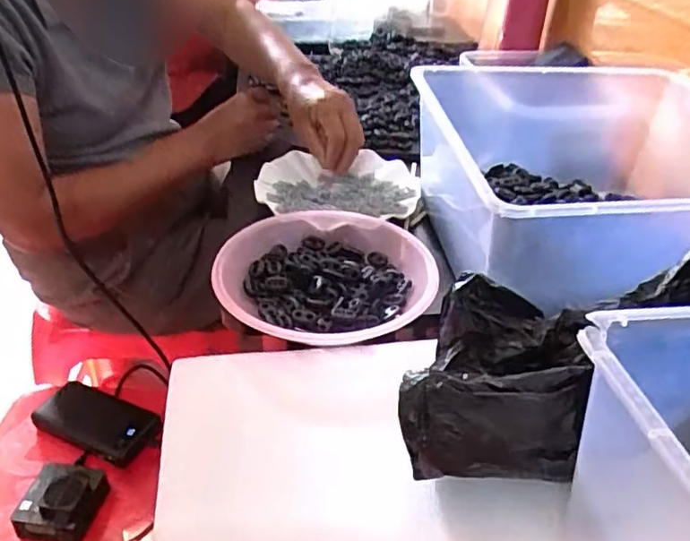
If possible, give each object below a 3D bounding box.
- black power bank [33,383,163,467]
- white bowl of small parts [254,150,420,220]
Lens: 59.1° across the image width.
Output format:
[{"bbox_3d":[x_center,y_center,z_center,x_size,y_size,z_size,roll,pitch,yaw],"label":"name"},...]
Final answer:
[{"bbox_3d":[-0.302,0.187,0.745,0.156,0.022,0.068,16,57,21],"label":"black power bank"},{"bbox_3d":[-0.008,-0.092,0.679,0.176,0.023,0.149,1,36,1],"label":"white bowl of small parts"}]

